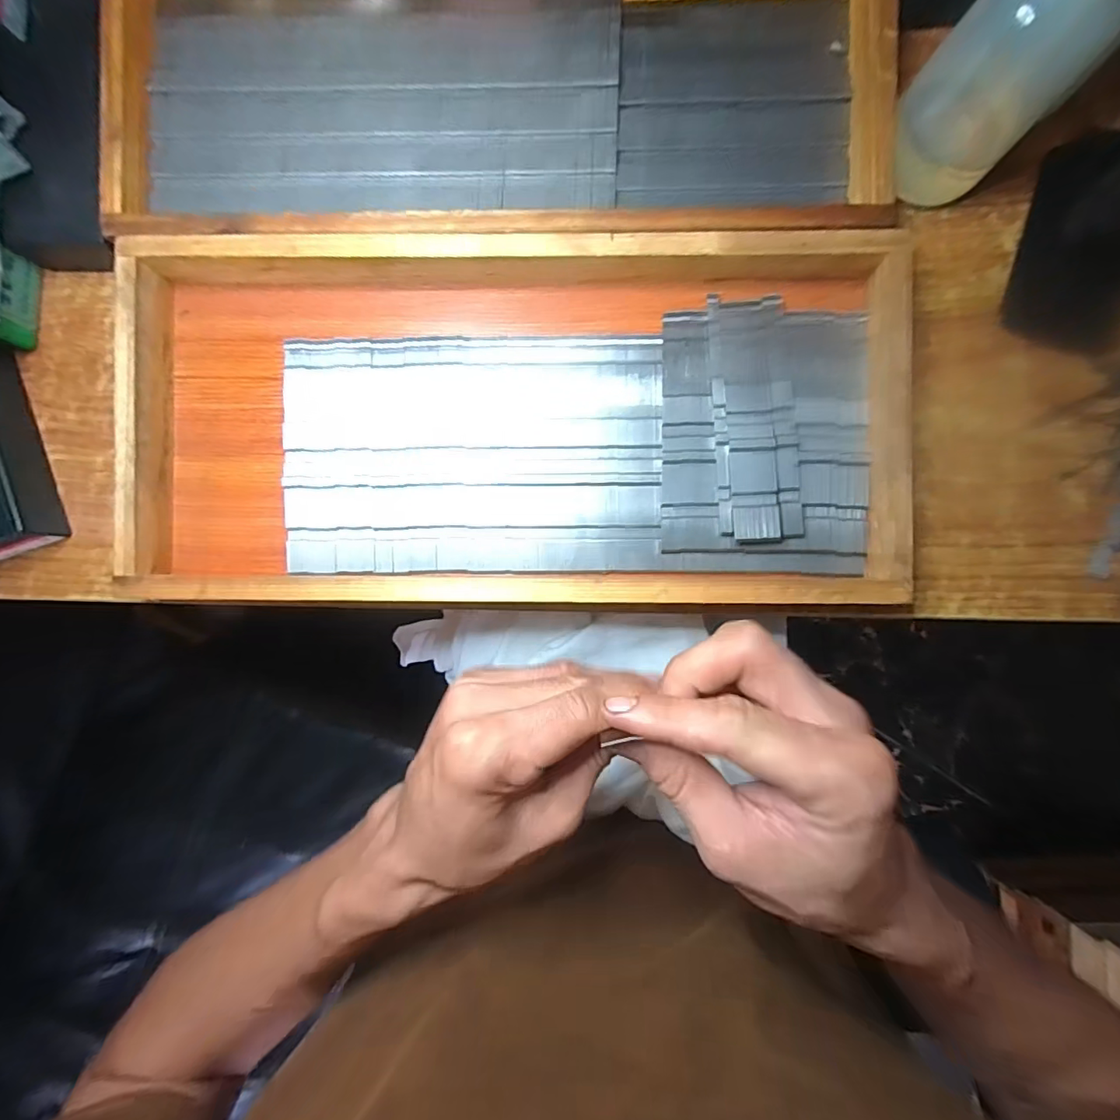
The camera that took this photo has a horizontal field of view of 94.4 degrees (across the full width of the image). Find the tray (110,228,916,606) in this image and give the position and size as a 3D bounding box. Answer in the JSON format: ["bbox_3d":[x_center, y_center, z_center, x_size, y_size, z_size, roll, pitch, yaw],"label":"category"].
[{"bbox_3d":[-0.029,-0.077,0.292,0.420,0.031,0.197,0,90,1],"label":"tray"}]

